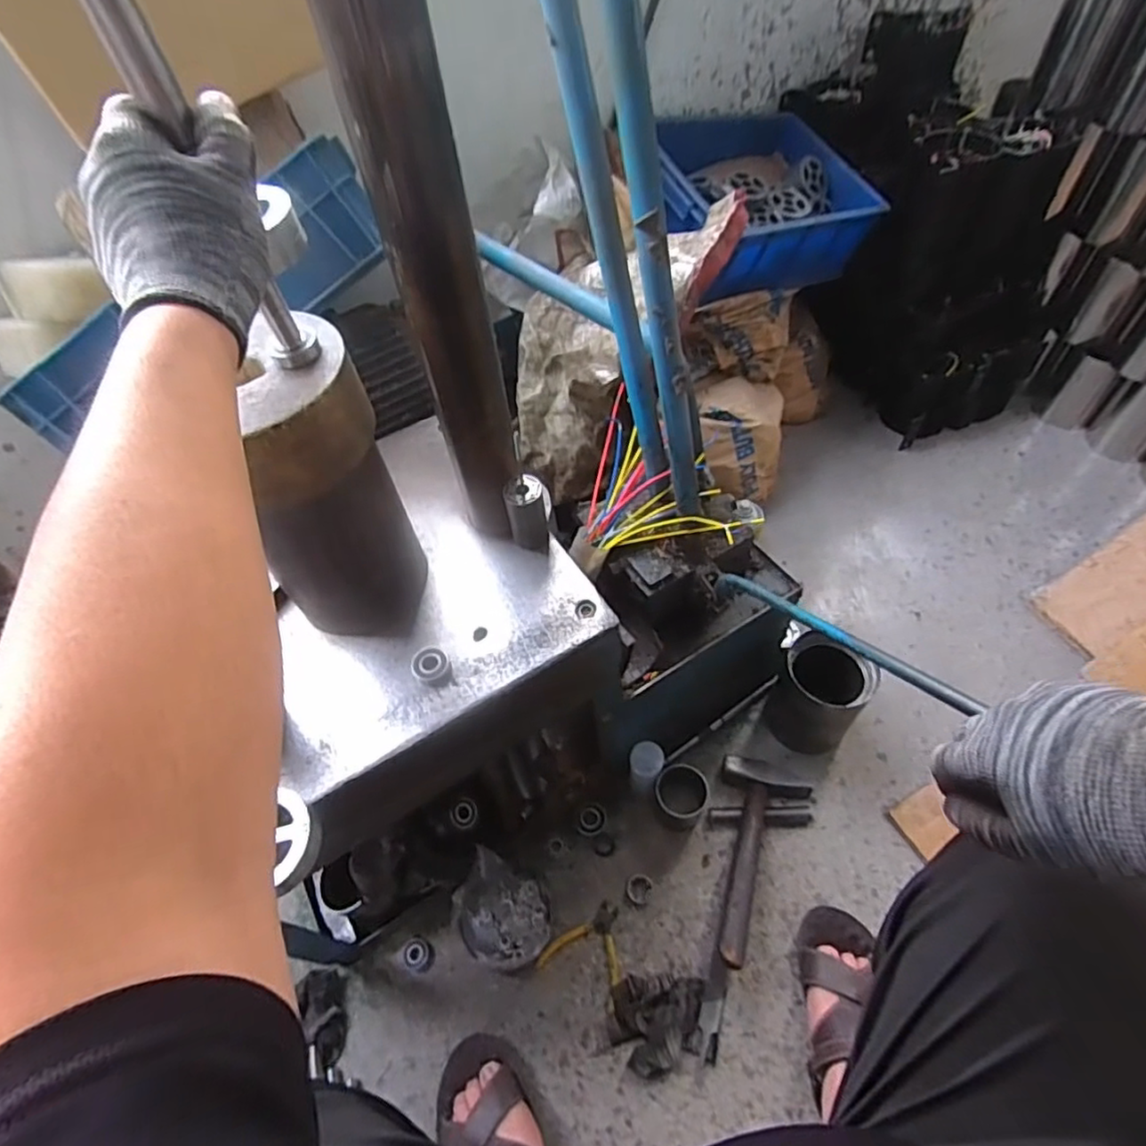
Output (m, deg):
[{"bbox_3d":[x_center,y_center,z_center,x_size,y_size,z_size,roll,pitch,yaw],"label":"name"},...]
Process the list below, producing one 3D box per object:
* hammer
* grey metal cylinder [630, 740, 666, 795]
[{"bbox_3d":[0.238,0.371,0.832,0.123,0.040,0.280,14,43,15],"label":"hammer"},{"bbox_3d":[0.103,0.275,0.885,0.044,0.106,0.043,-3,54,4],"label":"grey metal cylinder"}]

